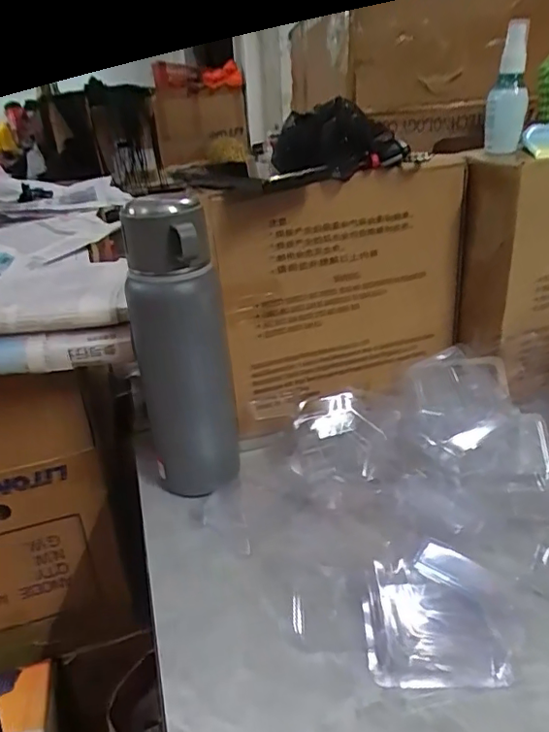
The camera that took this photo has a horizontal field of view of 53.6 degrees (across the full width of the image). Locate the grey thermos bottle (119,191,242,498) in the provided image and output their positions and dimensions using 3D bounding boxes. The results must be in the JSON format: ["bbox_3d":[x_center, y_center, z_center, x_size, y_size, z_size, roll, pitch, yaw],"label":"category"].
[{"bbox_3d":[-0.084,-0.008,0.492,0.083,0.268,0.076,-10,27,-10],"label":"grey thermos bottle"}]

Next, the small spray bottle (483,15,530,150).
[{"bbox_3d":[0.233,-0.275,0.539,0.031,0.114,0.039,12,31,29],"label":"small spray bottle"}]

